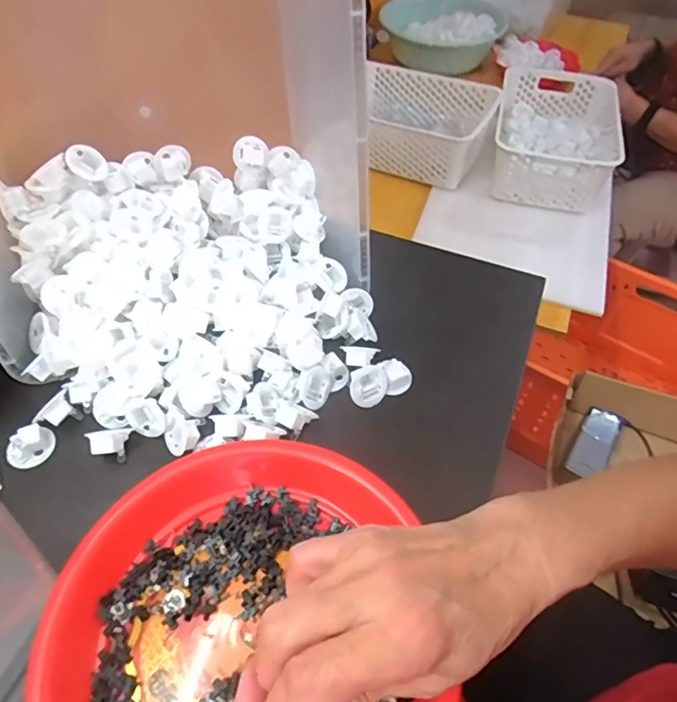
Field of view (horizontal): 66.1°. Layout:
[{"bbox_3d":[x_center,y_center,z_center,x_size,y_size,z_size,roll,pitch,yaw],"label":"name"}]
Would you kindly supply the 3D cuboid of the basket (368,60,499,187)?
[{"bbox_3d":[0.144,-0.452,1.011,0.294,0.125,0.208,28,58,18],"label":"basket"}]

